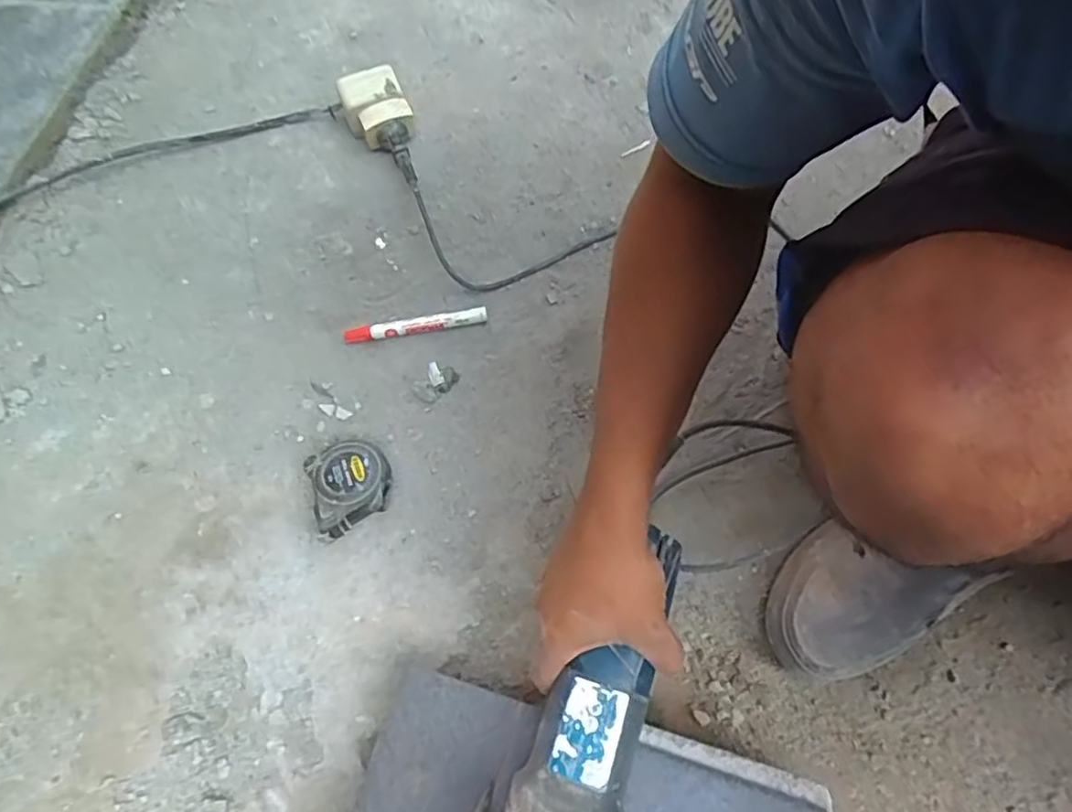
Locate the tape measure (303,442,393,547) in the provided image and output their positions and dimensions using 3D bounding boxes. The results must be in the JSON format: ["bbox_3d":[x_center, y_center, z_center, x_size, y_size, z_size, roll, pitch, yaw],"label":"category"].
[{"bbox_3d":[-0.166,0.073,0.608,0.074,0.040,0.082,-21,65,1],"label":"tape measure"}]

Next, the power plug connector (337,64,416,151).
[{"bbox_3d":[-0.178,-0.329,0.753,0.072,0.061,0.082,-26,65,-1],"label":"power plug connector"}]

